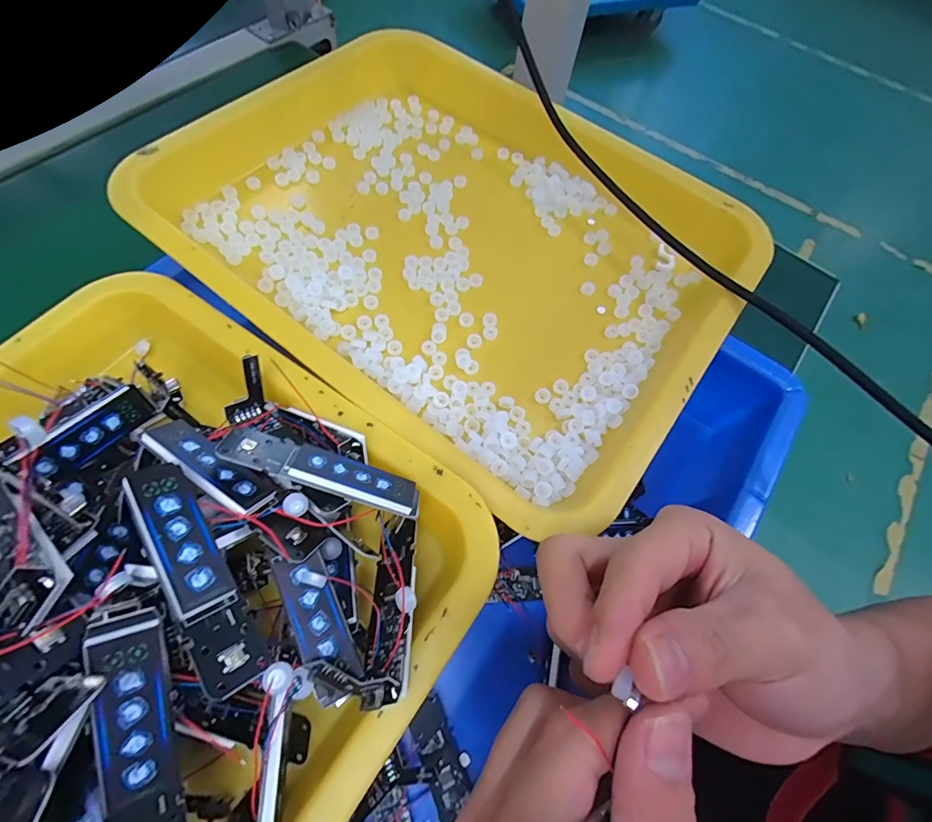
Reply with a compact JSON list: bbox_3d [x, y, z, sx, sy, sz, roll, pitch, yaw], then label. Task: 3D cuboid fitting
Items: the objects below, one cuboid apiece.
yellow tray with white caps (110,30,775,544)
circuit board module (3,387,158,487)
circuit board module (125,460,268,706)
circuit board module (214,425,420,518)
[{"bbox_3d":[-0.017,-0.121,0.277,0.362,0.047,0.253,36,66,11],"label":"yellow tray with white caps"},{"bbox_3d":[-0.157,0.010,0.185,0.004,0.017,0.049,7,44,38],"label":"circuit board module"},{"bbox_3d":[-0.095,0.042,0.145,0.018,0.004,0.053,-18,70,-49],"label":"circuit board module"},{"bbox_3d":[-0.055,0.023,0.175,0.077,0.005,0.023,22,35,-7],"label":"circuit board module"}]

